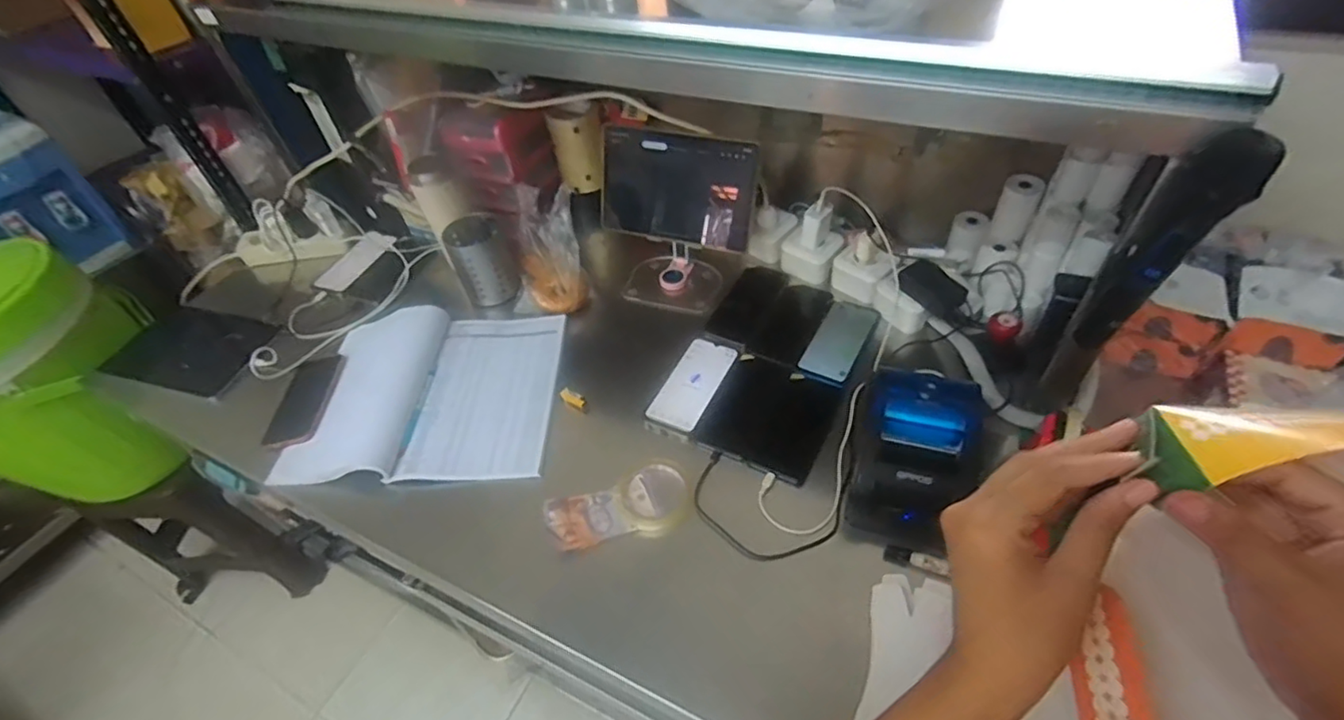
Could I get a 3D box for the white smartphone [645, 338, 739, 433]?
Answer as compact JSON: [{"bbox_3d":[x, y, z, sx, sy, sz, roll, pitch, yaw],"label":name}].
[{"bbox_3d":[0.028,0.033,0.834,0.073,0.013,0.153,21,54,23],"label":"white smartphone"}]

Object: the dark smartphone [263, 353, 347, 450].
[{"bbox_3d":[-0.545,0.058,0.887,0.083,0.015,0.165,-6,48,1],"label":"dark smartphone"}]

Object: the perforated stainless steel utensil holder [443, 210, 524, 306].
[{"bbox_3d":[-0.307,-0.159,0.983,0.097,0.123,0.096,-24,50,-14],"label":"perforated stainless steel utensil holder"}]

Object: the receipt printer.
[{"bbox_3d":[0.275,0.107,0.684,0.127,0.101,0.175,17,52,20],"label":"receipt printer"}]

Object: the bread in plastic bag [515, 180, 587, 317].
[{"bbox_3d":[-0.200,-0.182,0.965,0.101,0.068,0.220,-14,85,-6],"label":"bread in plastic bag"}]

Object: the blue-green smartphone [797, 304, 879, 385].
[{"bbox_3d":[0.242,-0.027,0.863,0.070,0.010,0.154,22,54,24],"label":"blue-green smartphone"}]

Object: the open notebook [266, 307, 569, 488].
[{"bbox_3d":[-0.349,0.045,0.865,0.354,0.029,0.303,-3,48,4],"label":"open notebook"}]

